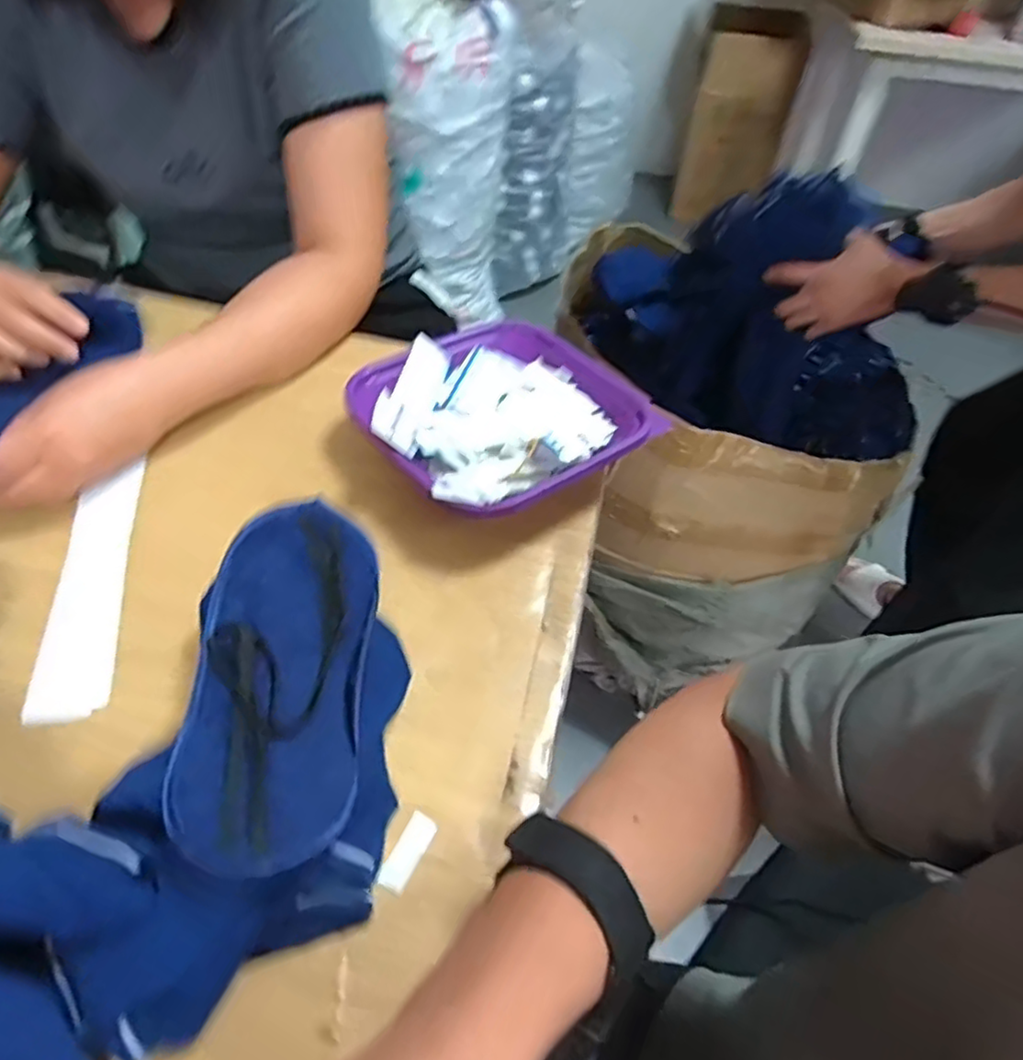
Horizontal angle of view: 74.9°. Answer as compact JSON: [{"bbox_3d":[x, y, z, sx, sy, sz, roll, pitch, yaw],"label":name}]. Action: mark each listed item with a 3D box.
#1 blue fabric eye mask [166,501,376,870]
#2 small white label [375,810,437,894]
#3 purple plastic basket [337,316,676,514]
[{"bbox_3d":[-0.112,0.068,0.326,0.083,0.039,0.173,2,49,-3],"label":"blue fabric eye mask"},{"bbox_3d":[-0.049,0.154,0.321,0.014,0.004,0.035,23,51,15],"label":"small white label"},{"bbox_3d":[-0.009,-0.082,0.502,0.189,0.049,0.183,-33,59,-28],"label":"purple plastic basket"}]

